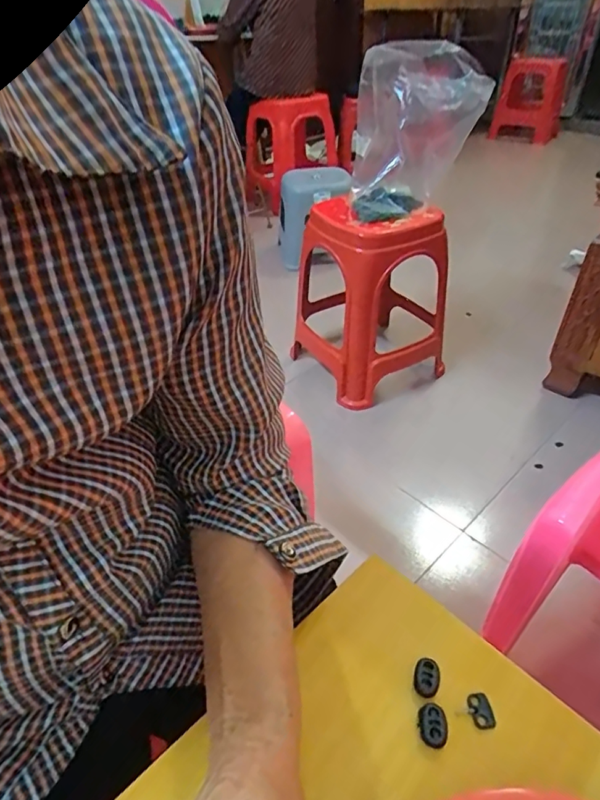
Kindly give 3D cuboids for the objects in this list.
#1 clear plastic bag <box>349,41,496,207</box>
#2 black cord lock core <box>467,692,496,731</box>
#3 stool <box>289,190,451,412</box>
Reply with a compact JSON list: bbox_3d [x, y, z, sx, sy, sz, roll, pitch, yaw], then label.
[{"bbox_3d":[0.252,-0.604,1.081,0.260,0.279,0.159,1,40,3],"label":"clear plastic bag"},{"bbox_3d":[0.105,0.180,0.286,0.012,0.004,0.018,-10,41,-10],"label":"black cord lock core"},{"bbox_3d":[0.180,-0.265,1.245,0.316,0.424,0.300,-18,43,-19],"label":"stool"}]

